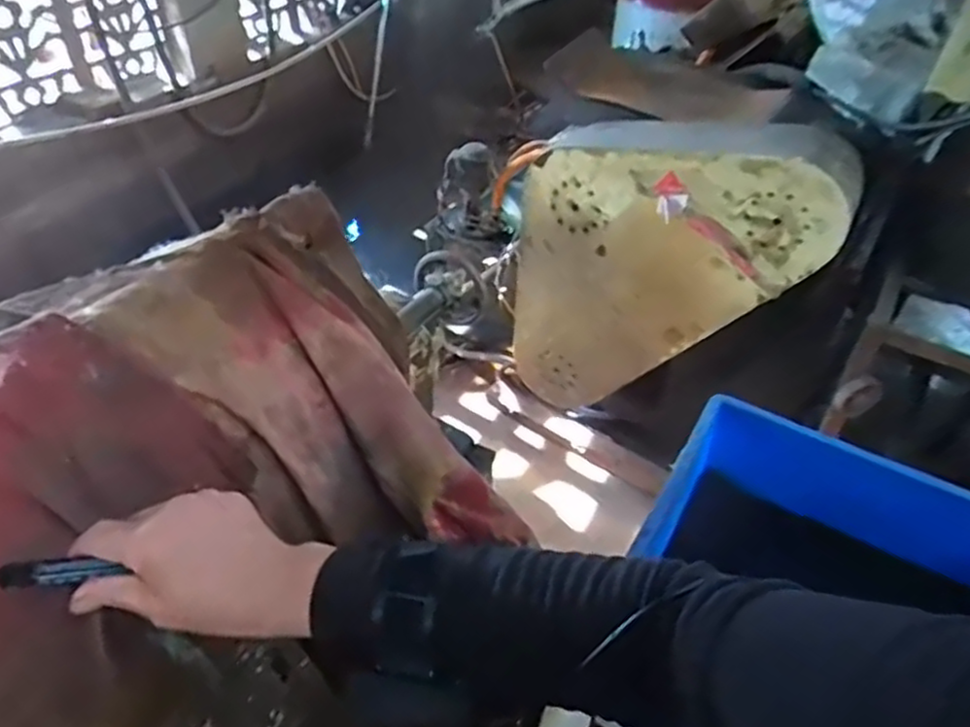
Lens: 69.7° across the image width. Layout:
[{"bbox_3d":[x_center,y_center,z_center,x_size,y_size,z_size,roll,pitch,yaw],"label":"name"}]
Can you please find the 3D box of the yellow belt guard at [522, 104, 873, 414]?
[{"bbox_3d":[0.319,-0.277,1.505,0.486,0.849,0.282,45,50,-6],"label":"yellow belt guard"}]

